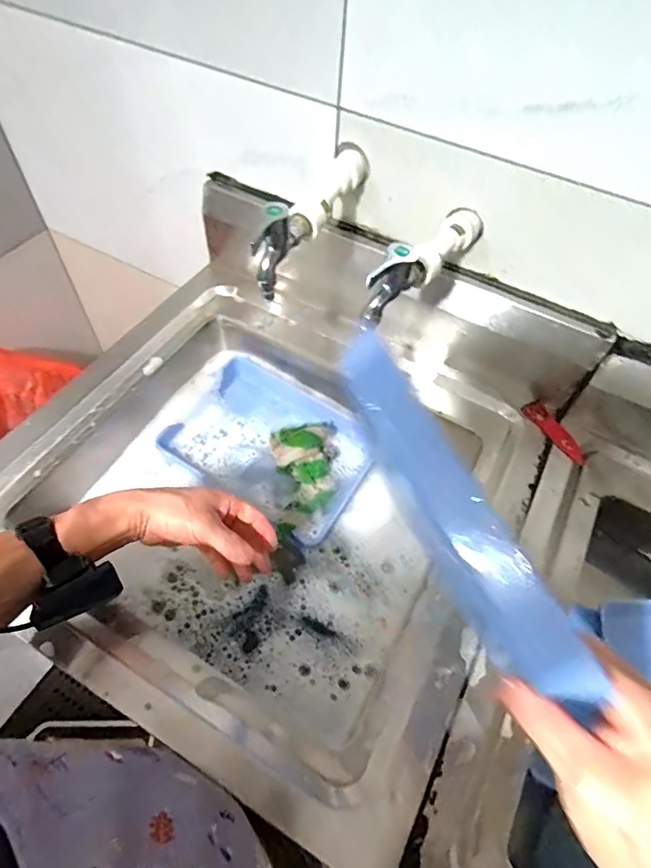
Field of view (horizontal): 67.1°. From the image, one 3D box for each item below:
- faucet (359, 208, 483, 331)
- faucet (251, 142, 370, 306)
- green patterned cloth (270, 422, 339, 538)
[{"bbox_3d":[0.111,-0.196,0.544,0.045,0.085,0.227,31,59,17],"label":"faucet"},{"bbox_3d":[-0.012,-0.250,0.570,0.048,0.095,0.239,21,57,10],"label":"faucet"},{"bbox_3d":[-0.028,0.053,0.697,0.094,0.039,0.169,0,56,-4],"label":"green patterned cloth"}]

